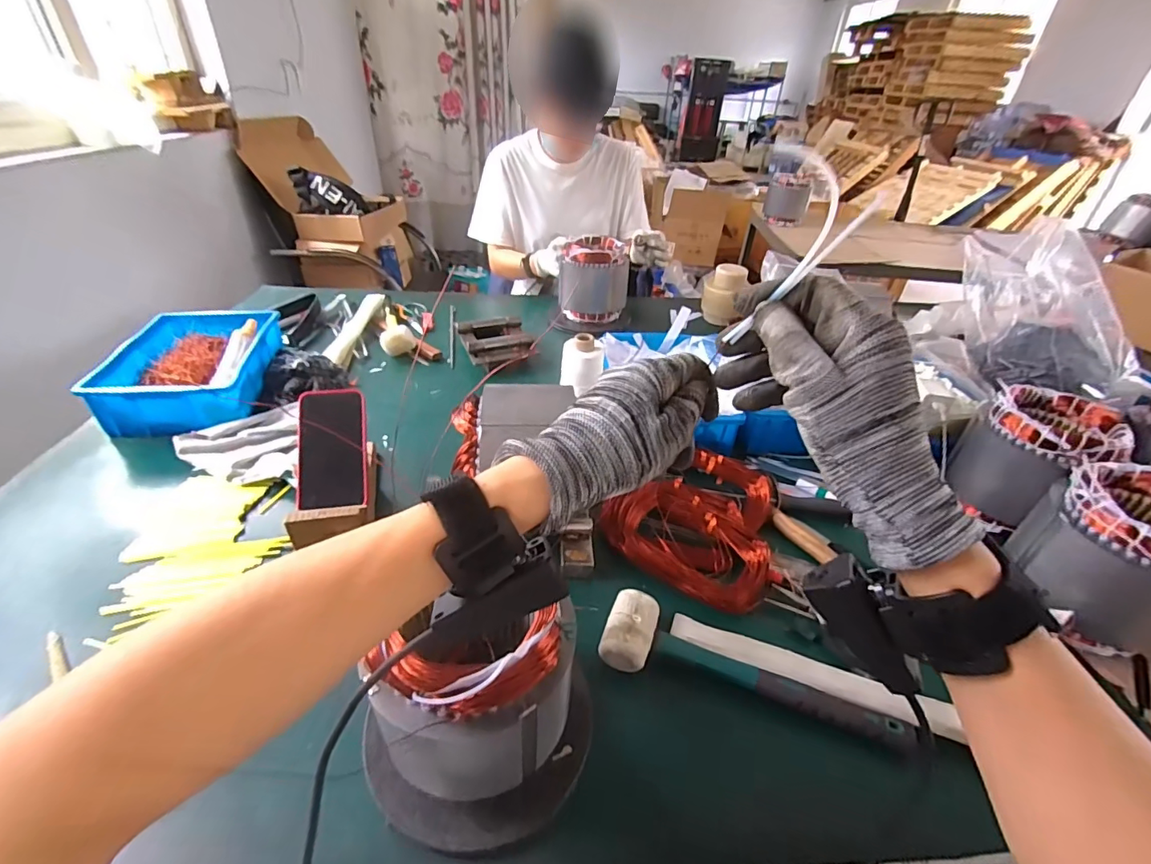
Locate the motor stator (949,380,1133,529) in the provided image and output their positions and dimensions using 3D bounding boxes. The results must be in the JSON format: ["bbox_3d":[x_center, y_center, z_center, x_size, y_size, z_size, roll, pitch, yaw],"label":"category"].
[{"bbox_3d":[0.601,0.037,0.667,0.122,0.155,0.142,-19,41,-27],"label":"motor stator"}]

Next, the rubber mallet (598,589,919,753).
[{"bbox_3d":[0.168,0.229,0.489,0.284,0.044,0.076,12,37,12],"label":"rubber mallet"}]

